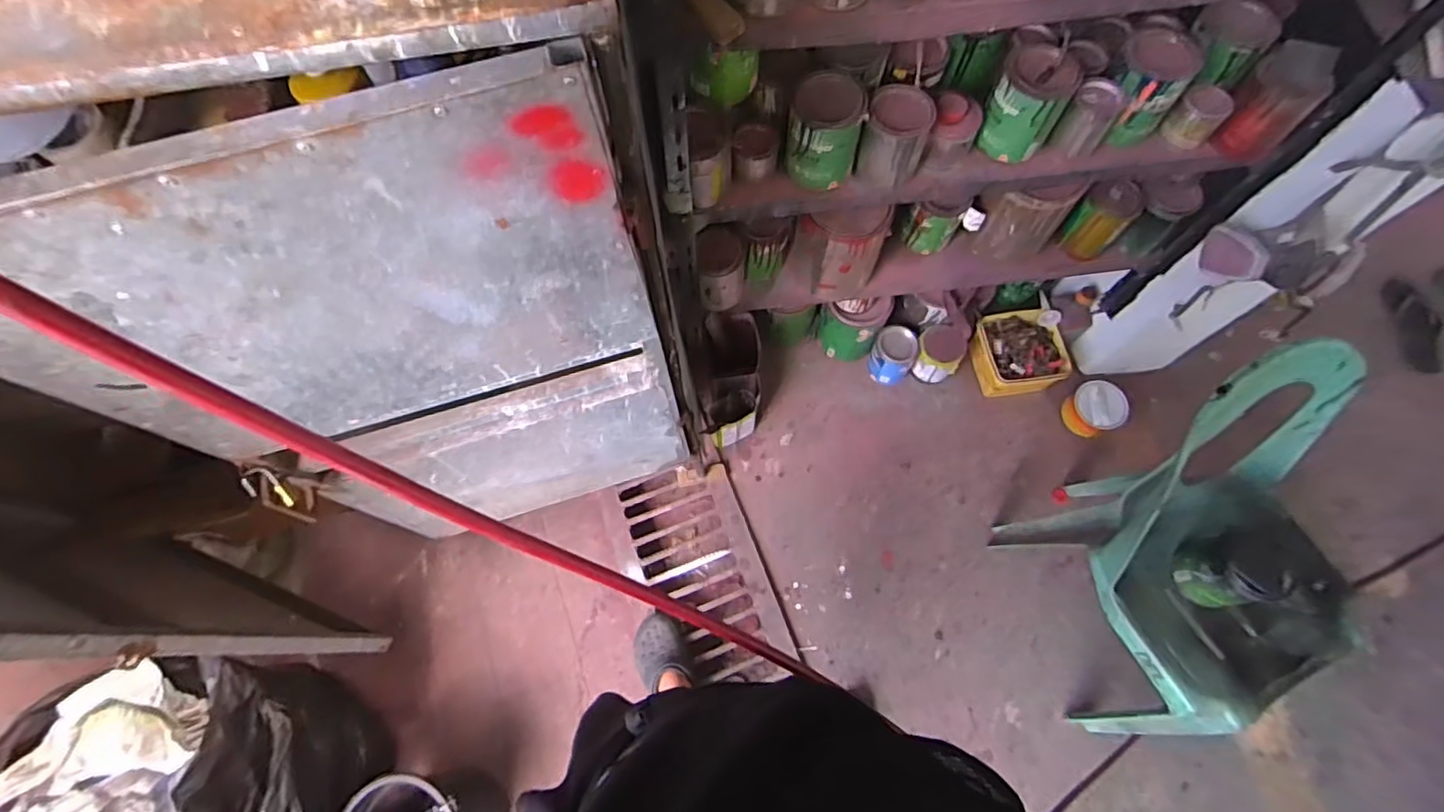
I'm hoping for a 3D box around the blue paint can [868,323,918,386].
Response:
[{"bbox_3d":[0.431,-0.125,1.582,0.107,0.135,0.108,37,74,14],"label":"blue paint can"}]

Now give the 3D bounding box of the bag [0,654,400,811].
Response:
[{"bbox_3d":[-0.953,0.744,1.176,0.384,0.506,0.502,-27,71,-9],"label":"bag"}]

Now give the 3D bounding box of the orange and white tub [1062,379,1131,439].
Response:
[{"bbox_3d":[0.922,0.009,1.557,0.125,0.077,0.122,0,69,1],"label":"orange and white tub"}]

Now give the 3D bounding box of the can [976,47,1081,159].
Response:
[{"bbox_3d":[0.462,-0.456,0.954,0.096,0.139,0.093,0,69,1],"label":"can"}]

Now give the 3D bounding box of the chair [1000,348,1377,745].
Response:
[{"bbox_3d":[0.849,0.276,1.102,0.376,0.772,0.485,-26,71,-9],"label":"chair"}]

